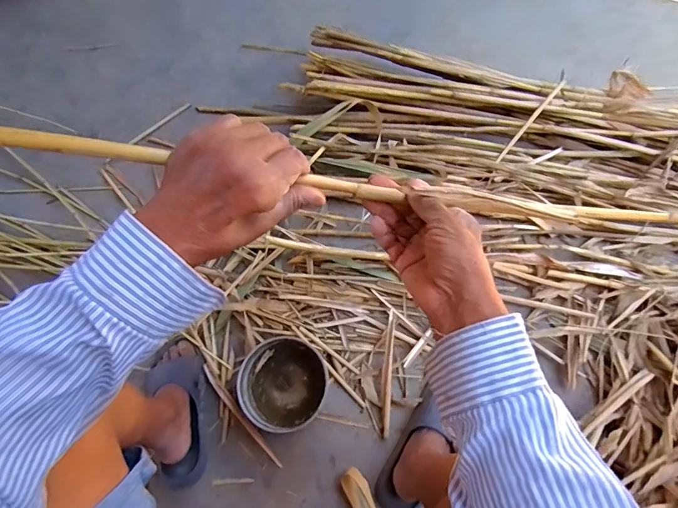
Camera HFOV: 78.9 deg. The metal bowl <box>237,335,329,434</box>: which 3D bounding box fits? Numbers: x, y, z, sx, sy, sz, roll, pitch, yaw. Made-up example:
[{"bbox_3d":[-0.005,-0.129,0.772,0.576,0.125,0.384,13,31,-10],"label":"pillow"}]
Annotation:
[{"bbox_3d":[-0.101,0.239,0.762,0.152,0.050,0.160,0,73,-1],"label":"metal bowl"}]

